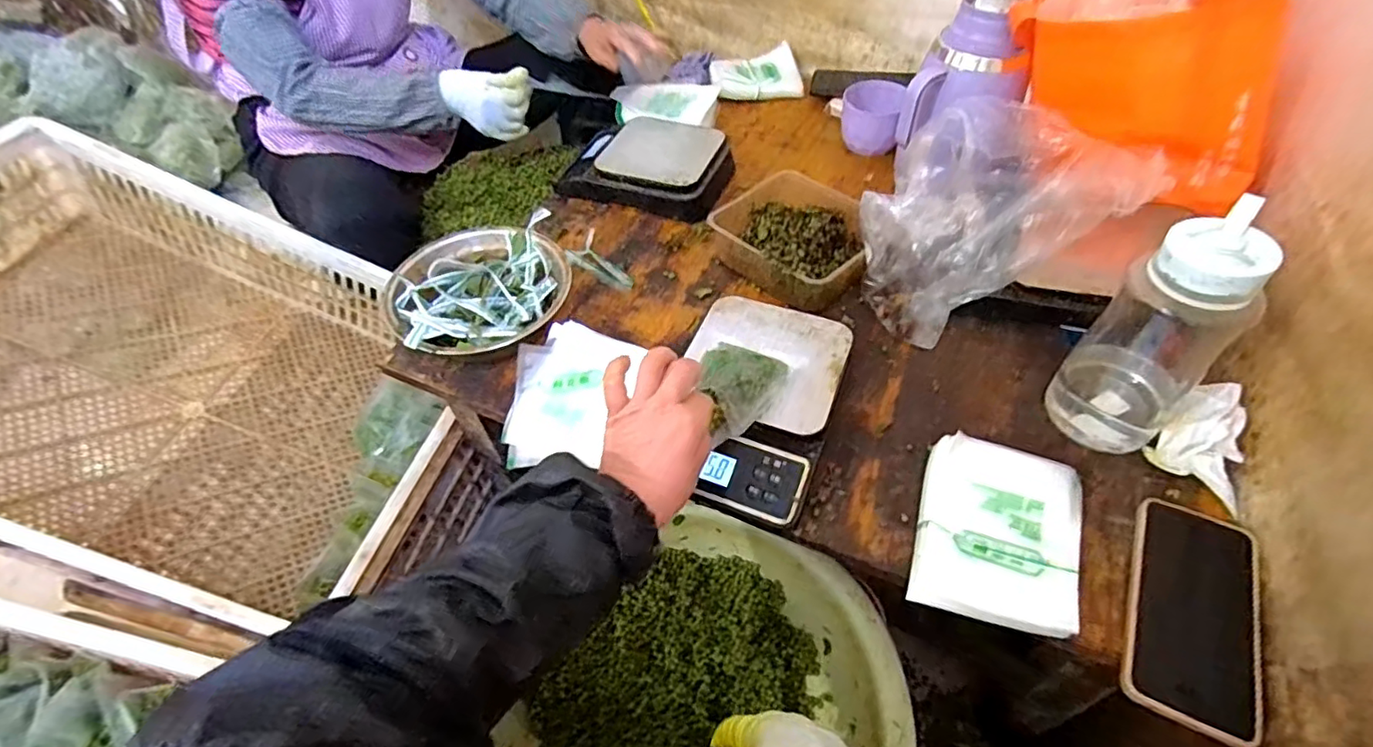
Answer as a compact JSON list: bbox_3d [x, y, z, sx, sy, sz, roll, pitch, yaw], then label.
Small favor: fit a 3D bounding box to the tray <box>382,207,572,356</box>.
[{"bbox_3d":[-0.221,-0.087,0.660,0.184,0.070,0.181,-2,50,2],"label":"tray"}]

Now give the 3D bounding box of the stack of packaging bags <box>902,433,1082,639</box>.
[{"bbox_3d":[0.252,0.128,0.495,0.115,0.034,0.144,16,53,16],"label":"stack of packaging bags"}]

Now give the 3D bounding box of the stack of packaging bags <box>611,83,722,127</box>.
[{"bbox_3d":[-0.031,-0.413,0.927,0.156,0.028,0.101,9,51,10],"label":"stack of packaging bags"}]

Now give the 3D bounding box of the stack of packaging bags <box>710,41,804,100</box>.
[{"bbox_3d":[0.111,-0.487,0.999,0.146,0.037,0.127,-7,50,-2],"label":"stack of packaging bags"}]

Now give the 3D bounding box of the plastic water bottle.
[{"bbox_3d":[0.385,-0.024,0.495,0.091,0.208,0.083,-20,52,-13],"label":"plastic water bottle"}]

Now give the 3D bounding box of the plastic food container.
[{"bbox_3d":[0.124,-0.156,0.707,0.174,0.063,0.150,32,59,26],"label":"plastic food container"}]

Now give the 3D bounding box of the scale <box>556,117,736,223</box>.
[{"bbox_3d":[-0.052,-0.295,0.840,0.226,0.053,0.169,18,54,17],"label":"scale"}]

